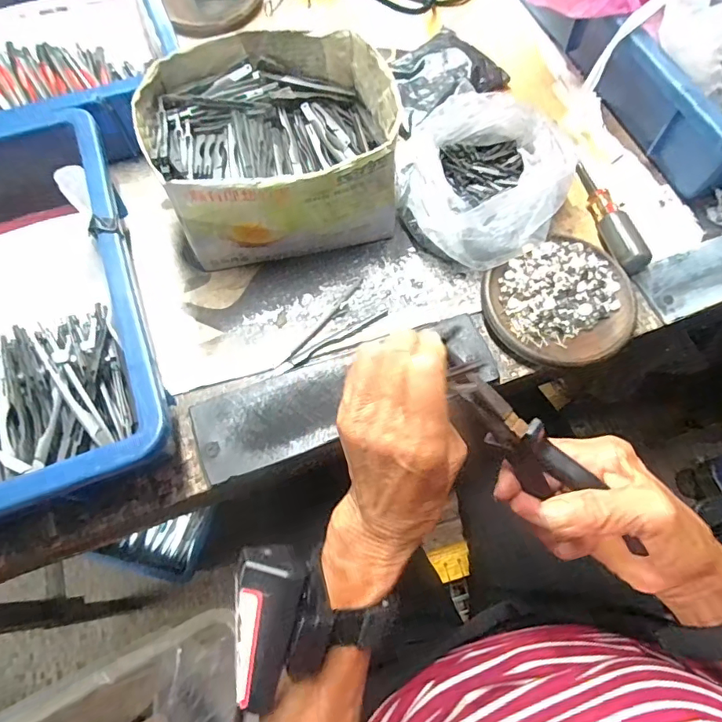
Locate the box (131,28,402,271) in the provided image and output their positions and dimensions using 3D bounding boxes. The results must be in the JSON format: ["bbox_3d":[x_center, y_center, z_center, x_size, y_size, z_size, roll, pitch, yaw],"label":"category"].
[{"bbox_3d":[-0.068,-0.167,0.391,0.174,0.096,0.155,-12,68,-5],"label":"box"}]

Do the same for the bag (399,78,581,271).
[{"bbox_3d":[0.099,-0.148,0.403,0.137,0.060,0.129,-40,73,-15],"label":"bag"}]

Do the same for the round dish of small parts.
[{"bbox_3d":[0.155,-0.045,0.377,0.114,0.022,0.103,-35,71,-14],"label":"round dish of small parts"}]

